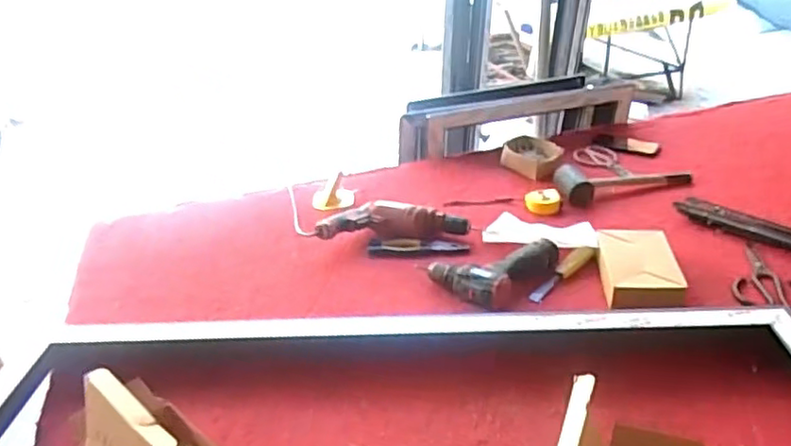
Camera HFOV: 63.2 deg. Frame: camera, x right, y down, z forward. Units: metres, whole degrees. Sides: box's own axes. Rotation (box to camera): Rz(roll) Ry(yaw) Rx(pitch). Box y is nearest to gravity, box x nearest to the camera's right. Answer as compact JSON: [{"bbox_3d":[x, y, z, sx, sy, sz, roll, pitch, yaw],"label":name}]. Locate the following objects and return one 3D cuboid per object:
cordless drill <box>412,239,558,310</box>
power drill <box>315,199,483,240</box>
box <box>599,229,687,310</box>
[{"bbox_3d":[0.165,0.069,1.131,0.178,0.048,0.210,22,38,39],"label":"cordless drill"},{"bbox_3d":[-0.001,0.001,1.261,0.298,0.057,0.101,-5,28,-3],"label":"power drill"},{"bbox_3d":[0.411,0.077,1.088,0.118,0.043,0.211,1,29,9],"label":"box"}]

